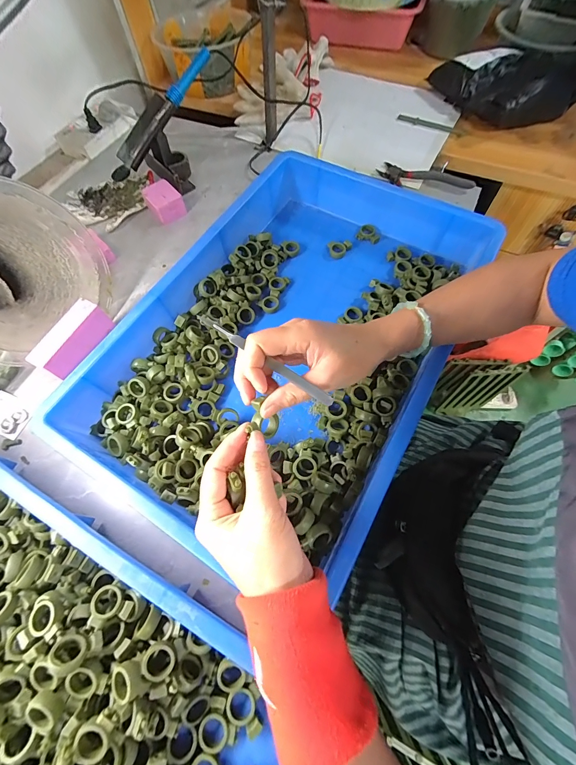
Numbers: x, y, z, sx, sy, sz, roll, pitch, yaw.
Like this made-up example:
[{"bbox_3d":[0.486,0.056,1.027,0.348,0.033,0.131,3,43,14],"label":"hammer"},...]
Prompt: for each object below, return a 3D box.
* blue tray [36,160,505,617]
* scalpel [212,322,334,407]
[{"bbox_3d":[0.009,-0.072,0.422,0.367,0.079,0.547,29,69,15],"label":"blue tray"},{"bbox_3d":[-0.015,-0.017,0.269,0.124,0.006,0.009,34,69,11],"label":"scalpel"}]

